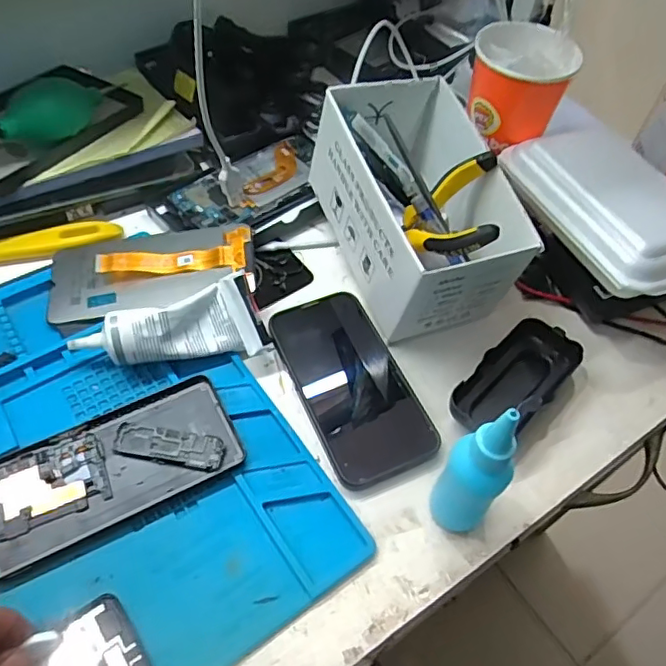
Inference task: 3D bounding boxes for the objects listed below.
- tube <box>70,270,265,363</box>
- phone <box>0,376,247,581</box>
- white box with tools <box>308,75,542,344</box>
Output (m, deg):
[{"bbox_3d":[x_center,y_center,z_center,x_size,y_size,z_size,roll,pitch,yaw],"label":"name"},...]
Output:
[{"bbox_3d":[-0.110,-0.004,0.407,0.111,0.042,0.046,-6,58,-8],"label":"tube"},{"bbox_3d":[-0.143,0.086,0.366,0.160,0.005,0.074,-24,62,-18],"label":"phone"},{"bbox_3d":[0.063,-0.098,0.447,0.104,0.097,0.177,-16,60,-14],"label":"white box with tools"}]

